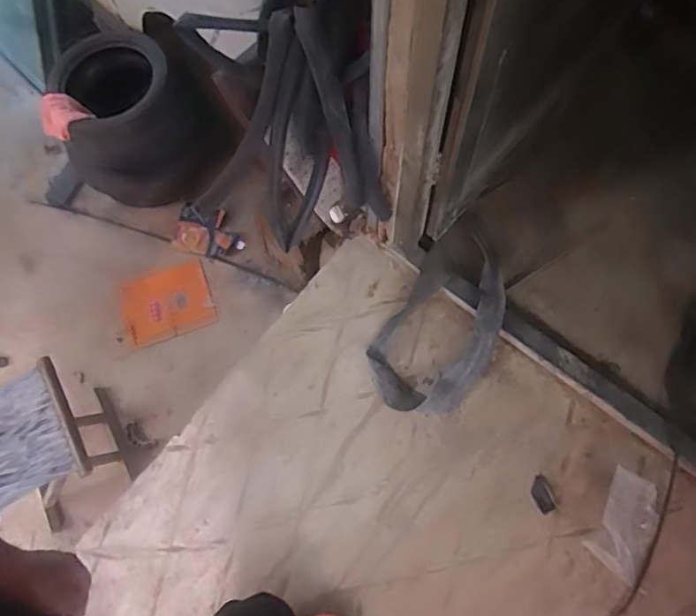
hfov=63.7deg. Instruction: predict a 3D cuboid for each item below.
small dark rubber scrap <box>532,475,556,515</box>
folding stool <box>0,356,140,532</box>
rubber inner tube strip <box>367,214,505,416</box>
[{"bbox_3d":[0.381,0.367,1.098,0.035,0.010,0.067,-19,67,-8],"label":"small dark rubber scrap"},{"bbox_3d":[-0.715,0.327,1.354,0.252,0.293,0.258,-27,68,-11],"label":"folding stool"},{"bbox_3d":[0.225,0.017,1.210,0.224,0.089,0.461,32,70,14],"label":"rubber inner tube strip"}]

